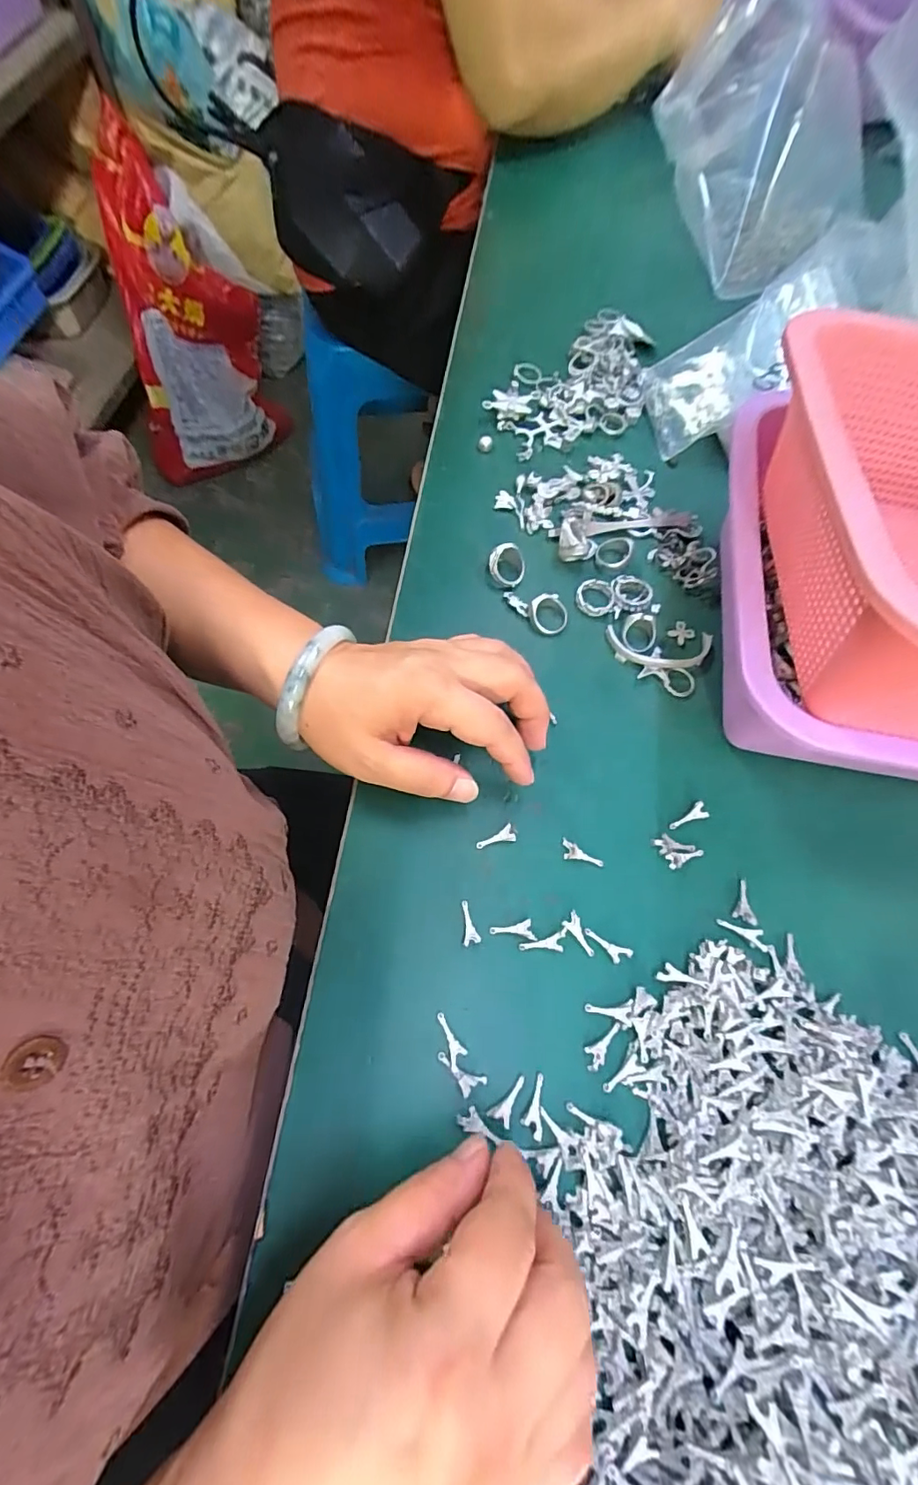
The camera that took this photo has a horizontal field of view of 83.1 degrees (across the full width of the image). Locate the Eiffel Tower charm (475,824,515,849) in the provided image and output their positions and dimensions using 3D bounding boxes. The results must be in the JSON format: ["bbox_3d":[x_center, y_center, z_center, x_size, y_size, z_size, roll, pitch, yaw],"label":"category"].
[{"bbox_3d":[0.019,0.050,0.271,0.021,0.007,0.008,-20,70,4],"label":"Eiffel Tower charm"}]

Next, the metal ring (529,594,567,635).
[{"bbox_3d":[0.056,-0.079,0.322,0.024,0.005,0.025,0,93,-8],"label":"metal ring"}]

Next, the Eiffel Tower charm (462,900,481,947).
[{"bbox_3d":[0.005,0.088,0.253,0.008,0.004,0.021,-6,68,-5],"label":"Eiffel Tower charm"}]

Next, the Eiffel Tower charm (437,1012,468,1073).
[{"bbox_3d":[-0.003,0.135,0.235,0.009,0.005,0.024,-16,70,-9],"label":"Eiffel Tower charm"}]

